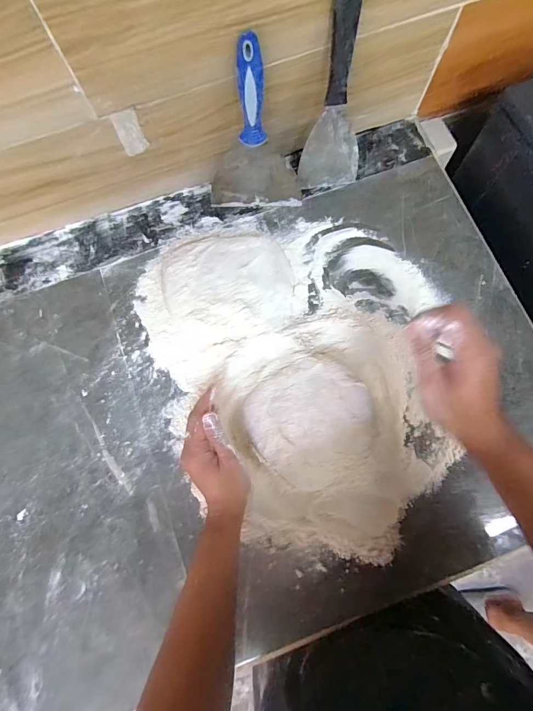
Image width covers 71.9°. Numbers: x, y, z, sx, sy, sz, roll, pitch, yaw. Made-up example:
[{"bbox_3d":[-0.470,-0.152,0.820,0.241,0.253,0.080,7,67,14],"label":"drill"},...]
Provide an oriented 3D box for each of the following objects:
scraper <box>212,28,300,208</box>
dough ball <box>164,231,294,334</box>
[{"bbox_3d":[-0.020,-0.309,0.517,0.139,0.224,0.024,-3,63,0],"label":"scraper"},{"bbox_3d":[-0.059,-0.111,0.555,0.195,0.043,0.172,-10,76,-1],"label":"dough ball"}]

